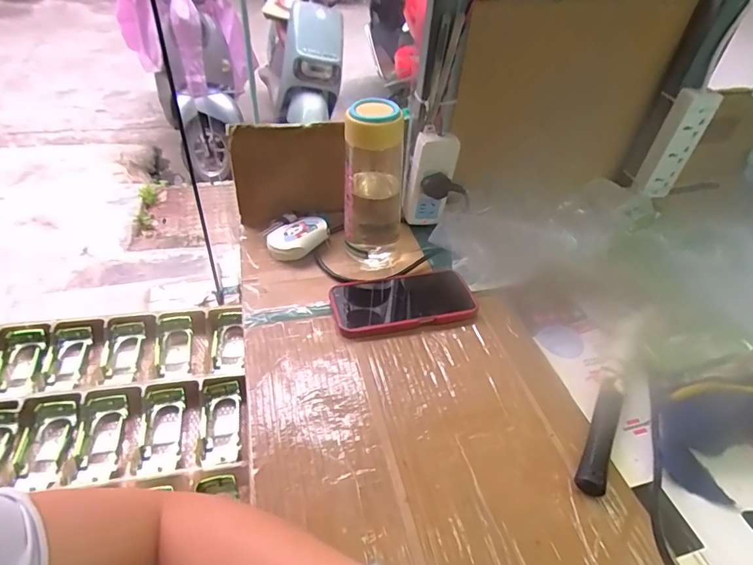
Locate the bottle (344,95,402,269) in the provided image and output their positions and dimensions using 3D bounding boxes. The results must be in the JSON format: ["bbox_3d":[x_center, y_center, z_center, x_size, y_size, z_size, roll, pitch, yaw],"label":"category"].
[{"bbox_3d":[-0.001,-0.122,0.561,0.070,0.189,0.081,6,43,2],"label":"bottle"}]

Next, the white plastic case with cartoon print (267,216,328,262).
[{"bbox_3d":[-0.103,-0.059,0.605,0.075,0.034,0.052,-24,50,-27],"label":"white plastic case with cartoon print"}]

